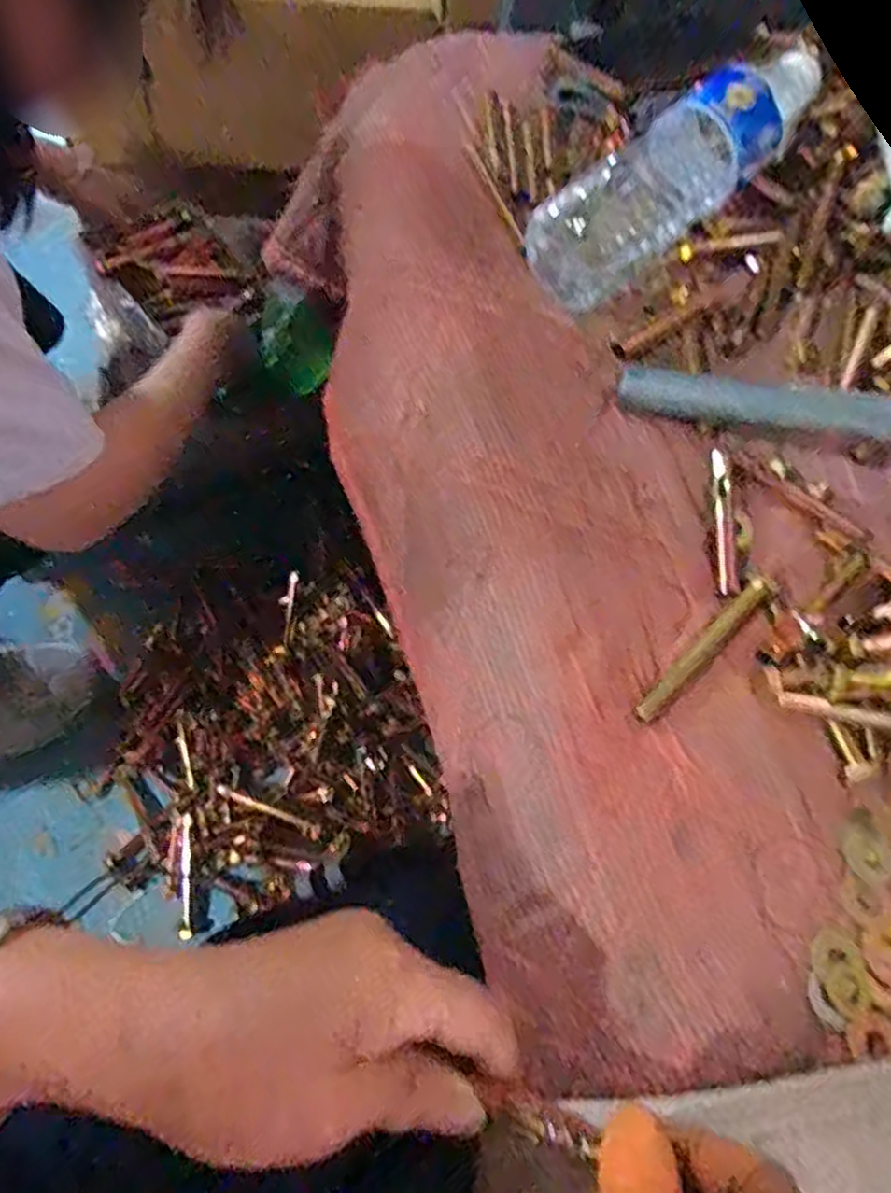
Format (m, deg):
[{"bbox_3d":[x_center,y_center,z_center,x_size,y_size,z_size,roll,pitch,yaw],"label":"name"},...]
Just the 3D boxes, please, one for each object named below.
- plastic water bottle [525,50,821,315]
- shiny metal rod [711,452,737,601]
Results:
[{"bbox_3d":[0.148,-0.263,0.443,0.233,0.057,0.065,-40,69,-7],"label":"plastic water bottle"},{"bbox_3d":[0.149,-0.040,0.390,0.012,0.008,0.086,9,61,-5],"label":"shiny metal rod"}]

